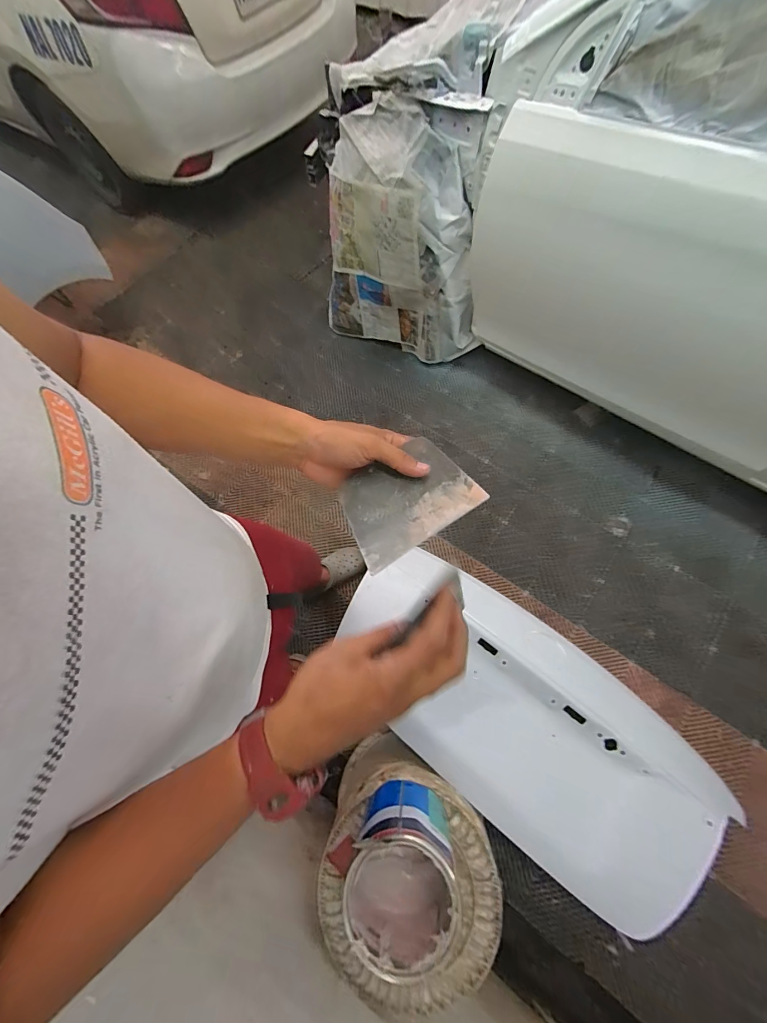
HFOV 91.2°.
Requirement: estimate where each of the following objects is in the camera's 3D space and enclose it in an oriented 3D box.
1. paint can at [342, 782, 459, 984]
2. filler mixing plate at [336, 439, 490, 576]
[{"bbox_3d":[0.029,0.574,0.607,0.157,0.199,0.178,4,68,4],"label":"paint can"},{"bbox_3d":[0.023,-0.014,0.394,0.137,0.005,0.098,-33,76,-6],"label":"filler mixing plate"}]

